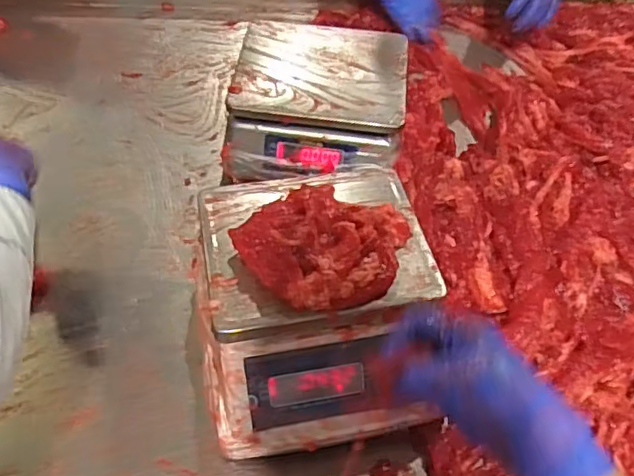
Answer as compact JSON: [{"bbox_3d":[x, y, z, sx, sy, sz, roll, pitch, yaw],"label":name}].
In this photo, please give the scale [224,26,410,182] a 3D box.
[{"bbox_3d":[0.004,-0.180,0.807,0.225,0.111,0.215,6,54,3],"label":"scale"}]

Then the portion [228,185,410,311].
[{"bbox_3d":[0.016,0.001,0.527,0.145,0.041,0.117,-32,60,-22],"label":"portion"}]

